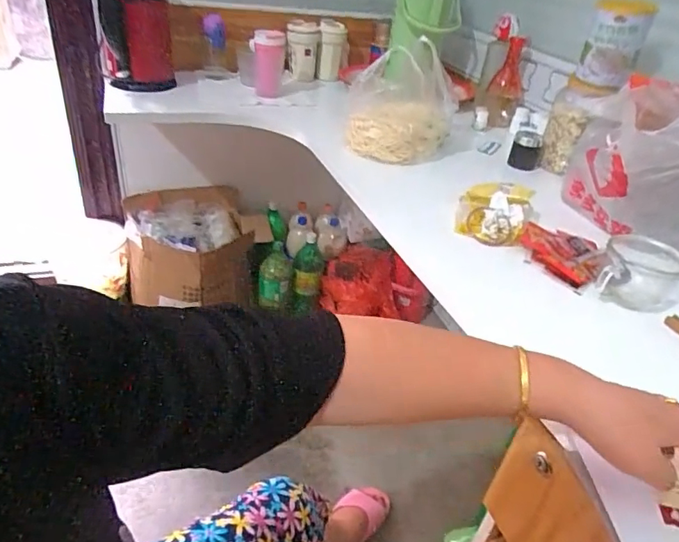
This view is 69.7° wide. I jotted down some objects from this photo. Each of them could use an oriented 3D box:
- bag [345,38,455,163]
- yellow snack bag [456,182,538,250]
[{"bbox_3d":[0.127,-0.327,0.967,0.214,0.195,0.119,9,33,1],"label":"bag"},{"bbox_3d":[0.243,-0.094,0.762,0.113,0.058,0.115,17,35,14],"label":"yellow snack bag"}]

